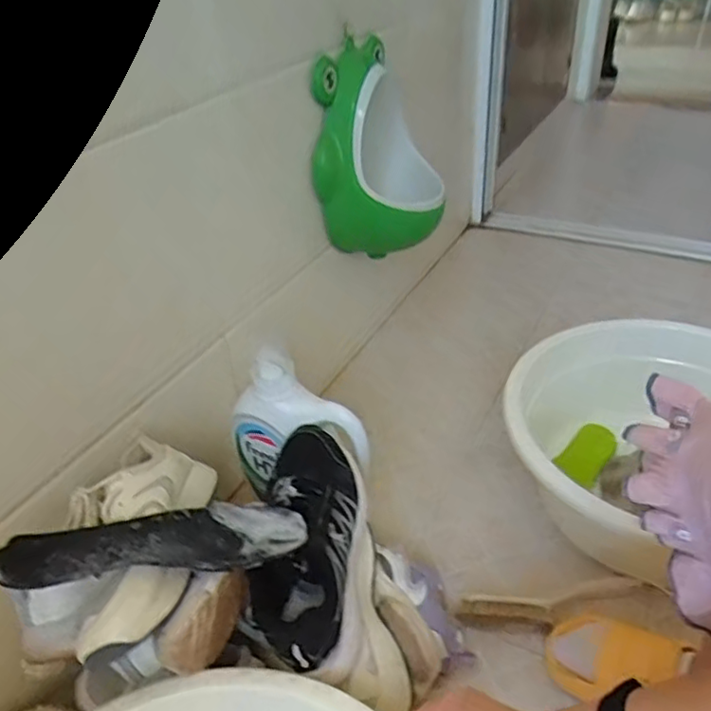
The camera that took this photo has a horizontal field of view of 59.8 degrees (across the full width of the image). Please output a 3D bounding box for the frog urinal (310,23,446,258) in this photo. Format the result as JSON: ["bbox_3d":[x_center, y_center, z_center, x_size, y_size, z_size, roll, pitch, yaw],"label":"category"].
[{"bbox_3d":[0.041,-0.332,1.007,0.191,0.306,0.171,3,35,10],"label":"frog urinal"}]

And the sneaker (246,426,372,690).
[{"bbox_3d":[-0.050,0.203,0.685,0.130,0.100,0.278,-3,48,1],"label":"sneaker"}]

